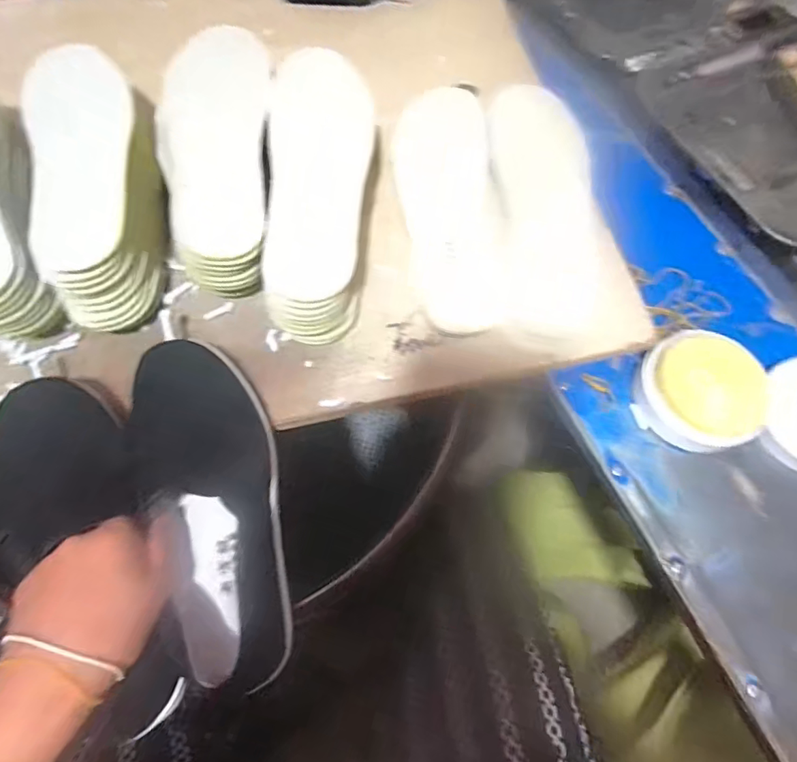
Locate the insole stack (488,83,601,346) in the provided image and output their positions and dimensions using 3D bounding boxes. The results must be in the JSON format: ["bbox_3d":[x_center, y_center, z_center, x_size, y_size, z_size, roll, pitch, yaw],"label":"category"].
[{"bbox_3d":[0.131,-0.158,0.460,0.087,0.046,0.272,-2,66,-1],"label":"insole stack"}]

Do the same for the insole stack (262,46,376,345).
[{"bbox_3d":[-0.067,-0.173,0.439,0.090,0.069,0.281,-2,66,-1],"label":"insole stack"}]

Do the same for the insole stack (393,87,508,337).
[{"bbox_3d":[0.045,-0.169,0.457,0.088,0.057,0.258,-4,67,-2],"label":"insole stack"}]

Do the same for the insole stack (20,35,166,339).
[{"bbox_3d":[-0.254,-0.176,0.427,0.080,0.075,0.268,-16,67,-7],"label":"insole stack"}]

